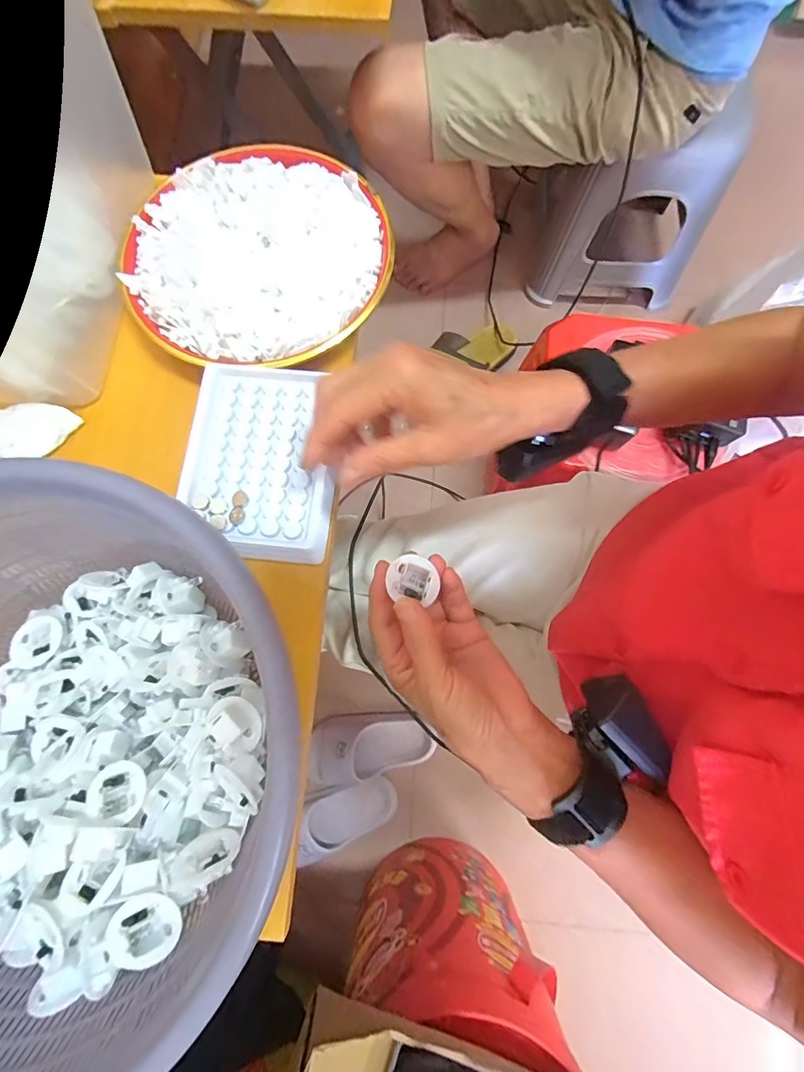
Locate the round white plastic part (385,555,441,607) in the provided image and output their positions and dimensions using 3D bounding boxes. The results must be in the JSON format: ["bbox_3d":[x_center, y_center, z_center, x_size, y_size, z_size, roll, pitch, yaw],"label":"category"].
[{"bbox_3d":[0.007,0.026,0.266,0.027,0.014,0.027,9,69,-11],"label":"round white plastic part"}]

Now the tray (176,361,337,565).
[{"bbox_3d":[-0.098,-0.055,0.308,0.102,0.013,0.139,4,77,1],"label":"tray"}]

